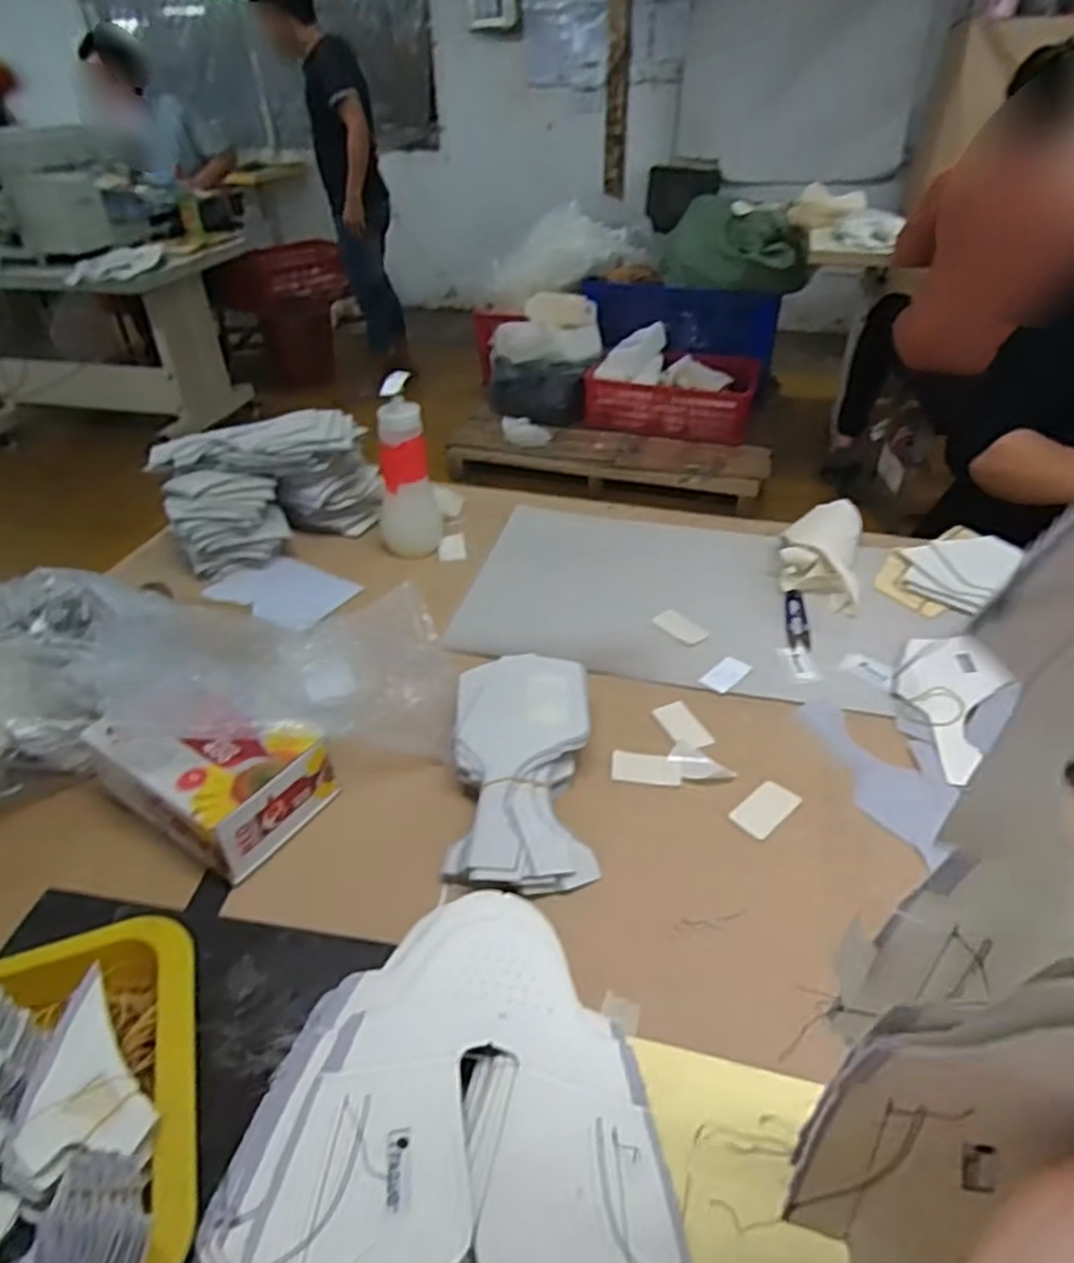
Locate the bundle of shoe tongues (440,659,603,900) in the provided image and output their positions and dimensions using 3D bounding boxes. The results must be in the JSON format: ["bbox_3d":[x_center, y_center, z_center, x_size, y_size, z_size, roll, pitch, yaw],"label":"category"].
[{"bbox_3d":[-0.012,0.106,0.596,0.105,0.036,0.198,1,51,2],"label":"bundle of shoe tongues"}]

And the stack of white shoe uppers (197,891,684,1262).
[{"bbox_3d":[-0.043,0.273,0.364,0.212,0.039,0.289,-7,38,-8],"label":"stack of white shoe uppers"}]

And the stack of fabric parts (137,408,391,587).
[{"bbox_3d":[-0.321,-0.181,0.910,0.244,0.132,0.132,-24,43,-27],"label":"stack of fabric parts"}]

